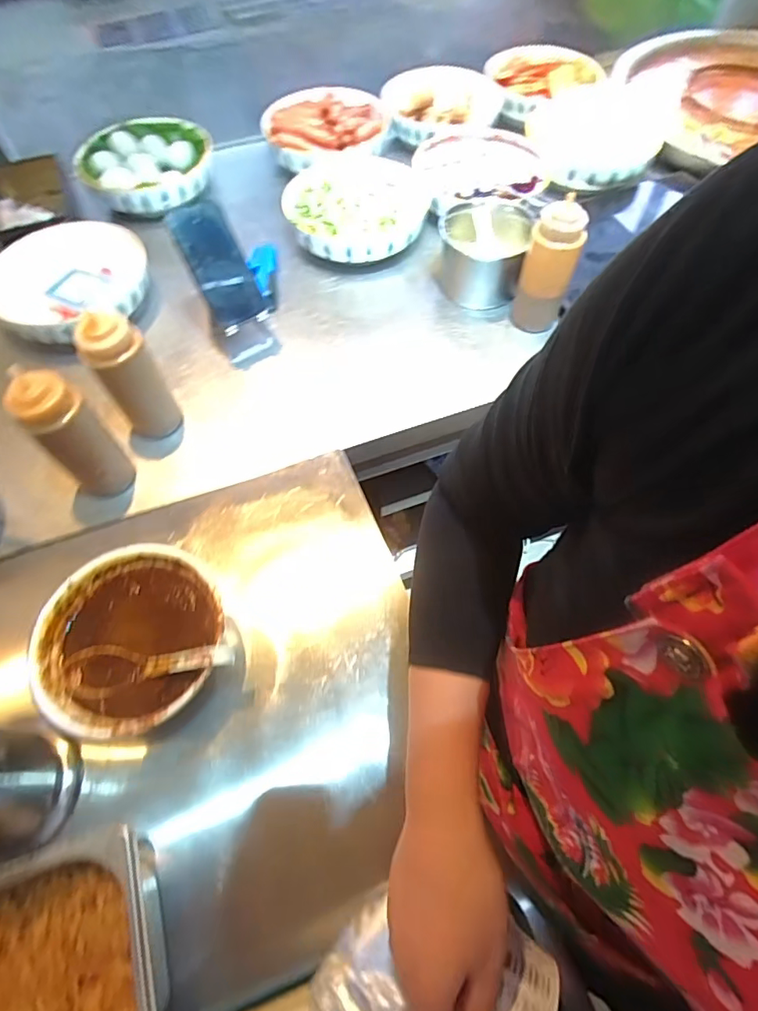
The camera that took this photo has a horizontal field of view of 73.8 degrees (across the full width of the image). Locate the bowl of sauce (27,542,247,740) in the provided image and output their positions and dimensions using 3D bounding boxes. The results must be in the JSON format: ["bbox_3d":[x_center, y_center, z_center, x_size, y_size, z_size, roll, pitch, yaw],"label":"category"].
[{"bbox_3d":[-0.236,0.133,0.499,0.171,0.066,0.171,-1,61,2],"label":"bowl of sauce"}]

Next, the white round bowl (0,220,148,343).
[{"bbox_3d":[-0.459,-0.330,0.750,0.226,0.061,0.202,-30,64,-14],"label":"white round bowl"}]

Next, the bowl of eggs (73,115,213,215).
[{"bbox_3d":[-0.409,-0.601,0.901,0.220,0.066,0.226,-1,61,2],"label":"bowl of eggs"}]

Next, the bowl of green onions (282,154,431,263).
[{"bbox_3d":[-0.036,-0.493,0.834,0.228,0.072,0.222,-1,61,2],"label":"bowl of green onions"}]

